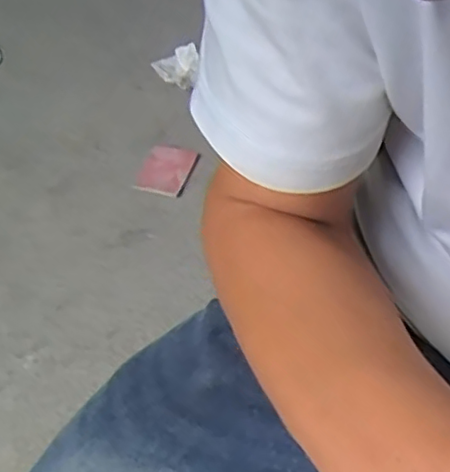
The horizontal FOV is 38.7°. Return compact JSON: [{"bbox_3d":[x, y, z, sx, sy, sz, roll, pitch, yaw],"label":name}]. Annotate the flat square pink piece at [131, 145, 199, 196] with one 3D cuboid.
[{"bbox_3d":[-0.098,-0.106,1.042,0.085,0.013,0.124,11,44,12],"label":"flat square pink piece"}]

